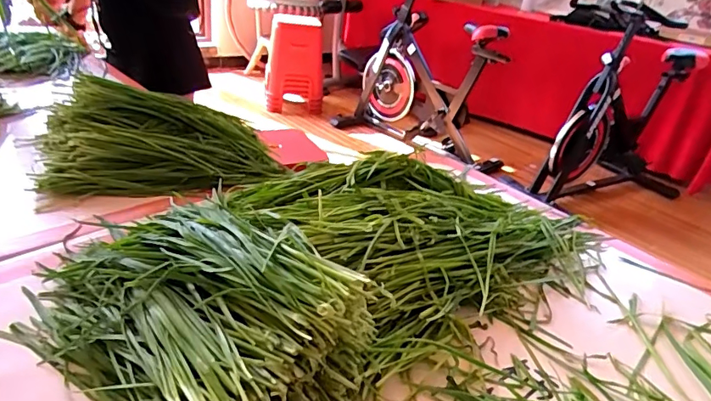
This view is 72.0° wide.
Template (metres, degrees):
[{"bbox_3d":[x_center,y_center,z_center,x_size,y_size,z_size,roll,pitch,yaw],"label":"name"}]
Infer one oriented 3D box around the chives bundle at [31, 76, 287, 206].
[{"bbox_3d":[-0.288,-0.095,0.722,0.334,0.106,0.188,-6,30,-21],"label":"chives bundle"}]

